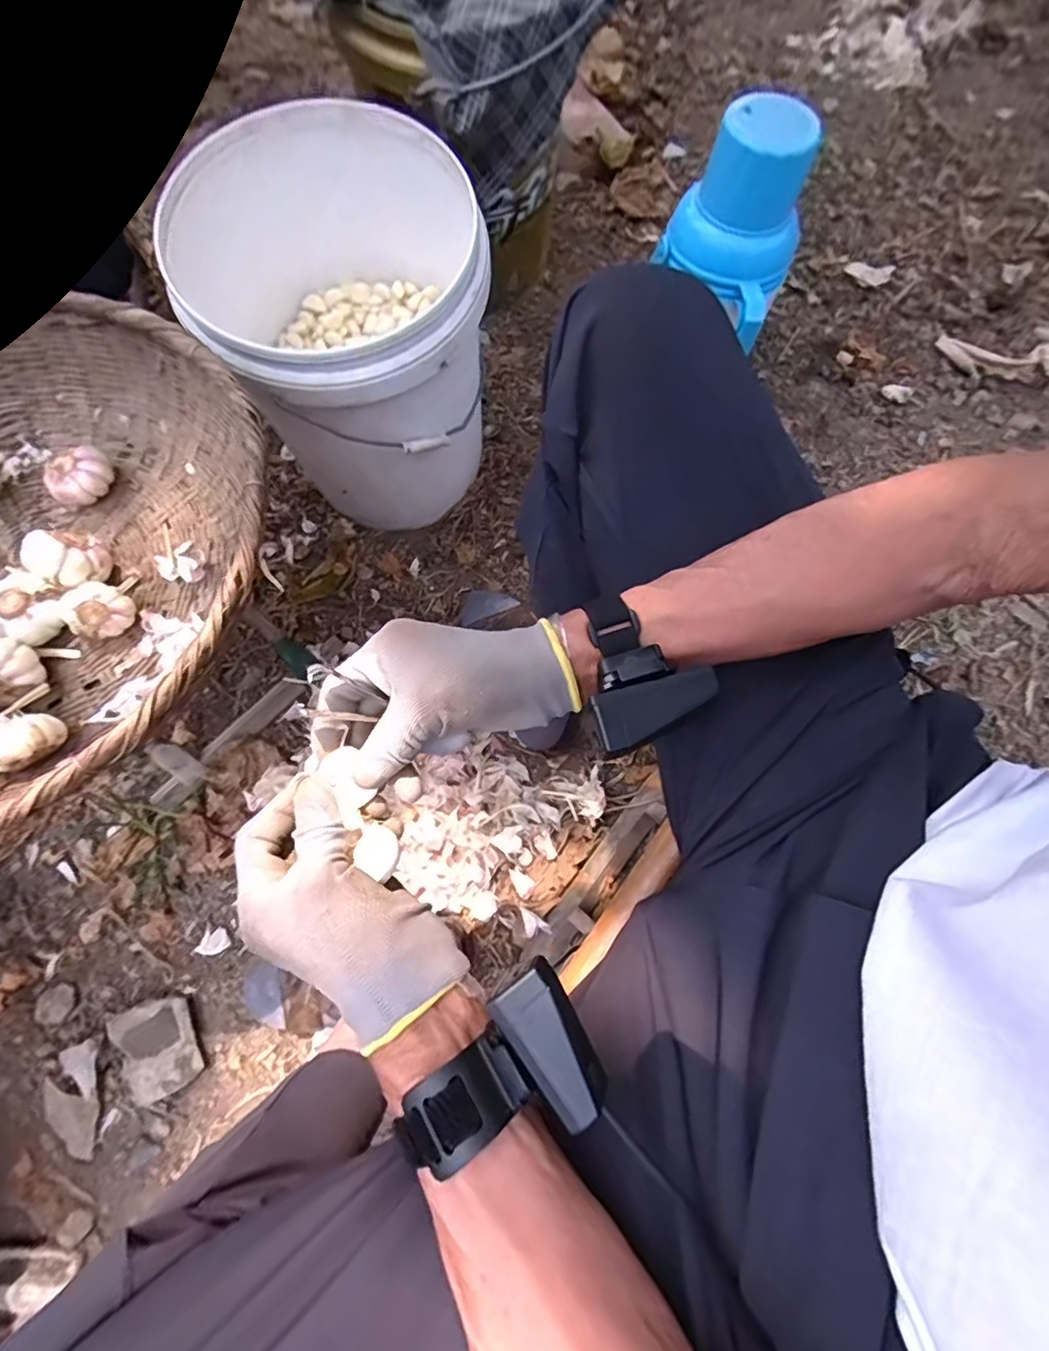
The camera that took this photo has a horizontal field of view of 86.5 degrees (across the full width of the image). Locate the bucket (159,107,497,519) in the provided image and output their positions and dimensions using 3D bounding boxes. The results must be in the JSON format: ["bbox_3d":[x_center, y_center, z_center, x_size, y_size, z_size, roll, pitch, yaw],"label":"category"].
[{"bbox_3d":[-0.211,-0.398,0.716,0.300,0.388,0.353,-25,74,-9],"label":"bucket"}]

